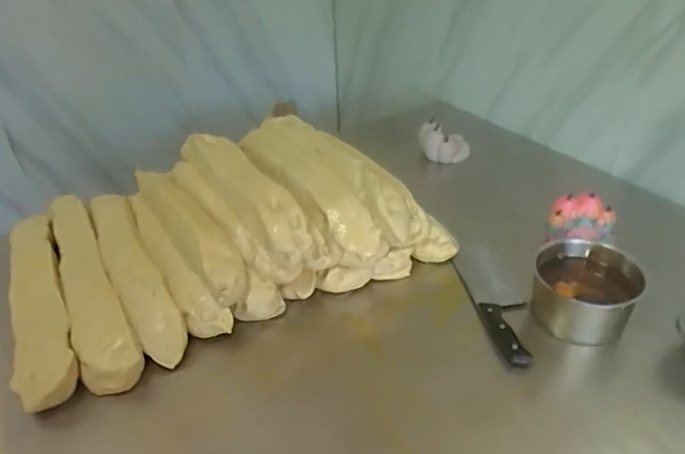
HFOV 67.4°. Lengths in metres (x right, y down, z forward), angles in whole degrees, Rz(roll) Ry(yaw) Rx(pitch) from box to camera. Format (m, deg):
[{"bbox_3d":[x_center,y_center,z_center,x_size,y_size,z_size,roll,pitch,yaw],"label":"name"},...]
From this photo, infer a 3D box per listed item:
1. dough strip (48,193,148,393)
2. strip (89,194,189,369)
[{"bbox_3d":[-0.447,0.083,0.901,0.075,0.091,0.569,-21,38,-23],"label":"dough strip"},{"bbox_3d":[-0.397,0.068,0.959,0.079,0.083,0.529,-21,38,-24],"label":"strip"}]

